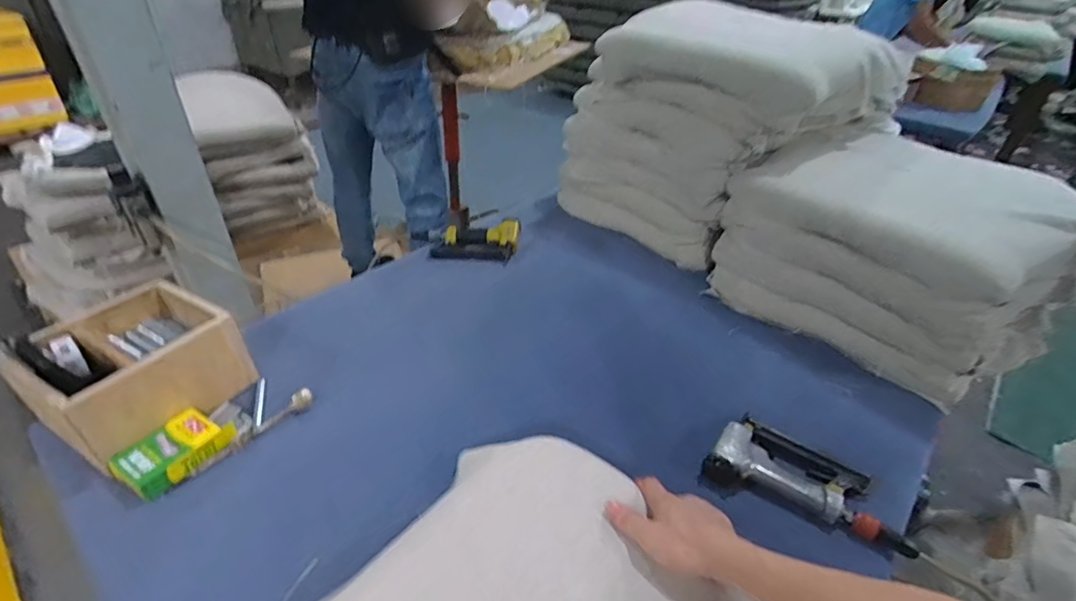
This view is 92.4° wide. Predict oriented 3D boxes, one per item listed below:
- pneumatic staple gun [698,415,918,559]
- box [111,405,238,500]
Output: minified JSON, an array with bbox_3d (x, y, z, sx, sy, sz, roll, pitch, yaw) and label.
[{"bbox_3d":[0.362,0.245,0.701,0.241,0.039,0.131,23,40,24],"label":"pneumatic staple gun"},{"bbox_3d":[-0.492,0.201,0.701,0.078,0.027,0.126,19,39,20],"label":"box"}]

